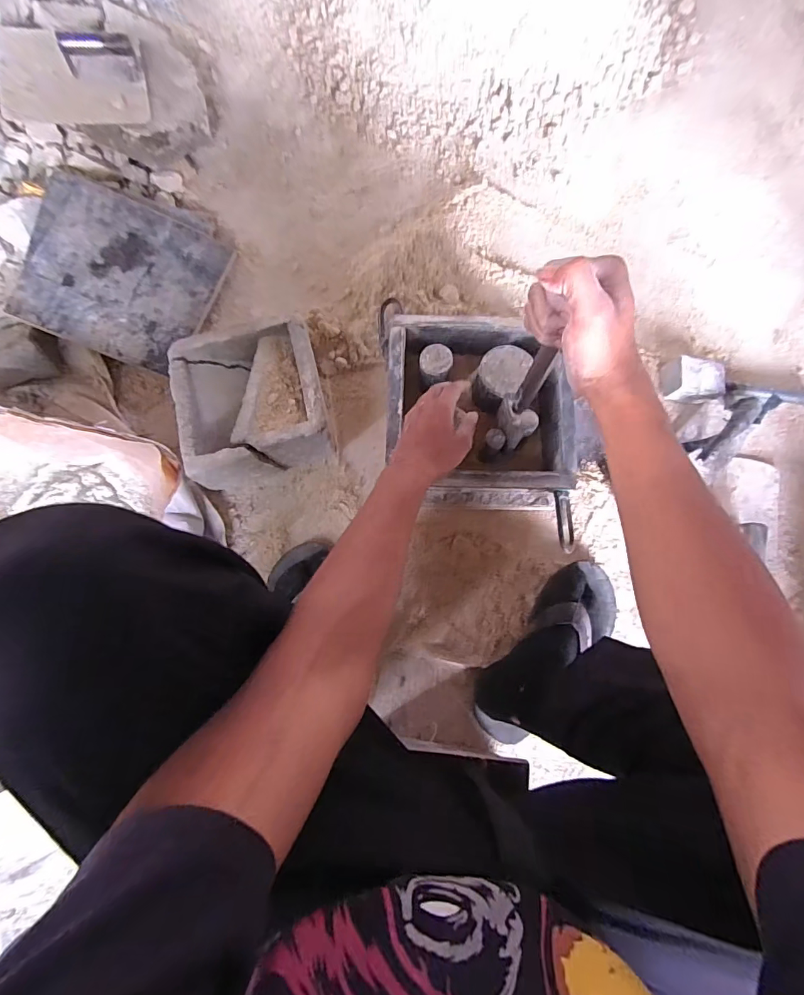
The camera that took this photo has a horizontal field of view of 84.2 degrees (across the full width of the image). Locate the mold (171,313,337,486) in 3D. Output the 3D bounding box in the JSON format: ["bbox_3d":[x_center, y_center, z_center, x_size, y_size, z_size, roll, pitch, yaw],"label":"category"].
[{"bbox_3d":[-0.216,-0.139,0.654,0.207,0.098,0.210,-14,80,-7],"label":"mold"}]

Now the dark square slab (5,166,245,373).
[{"bbox_3d":[-0.450,-0.353,0.709,0.278,0.016,0.246,20,81,-12],"label":"dark square slab"}]

